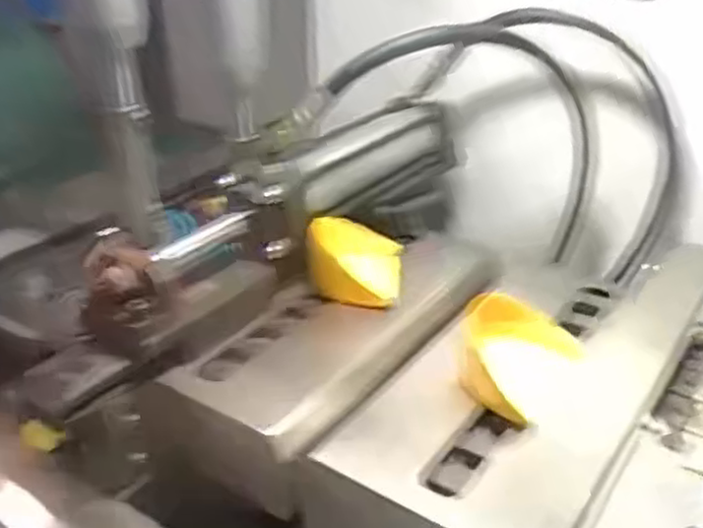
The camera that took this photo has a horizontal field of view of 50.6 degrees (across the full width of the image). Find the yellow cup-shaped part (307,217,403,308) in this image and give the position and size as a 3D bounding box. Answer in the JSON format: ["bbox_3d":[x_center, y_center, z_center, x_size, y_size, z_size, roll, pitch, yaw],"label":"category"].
[{"bbox_3d":[0.005,-0.004,0.695,0.090,0.055,0.092,-1,29,-2],"label":"yellow cup-shaped part"}]

